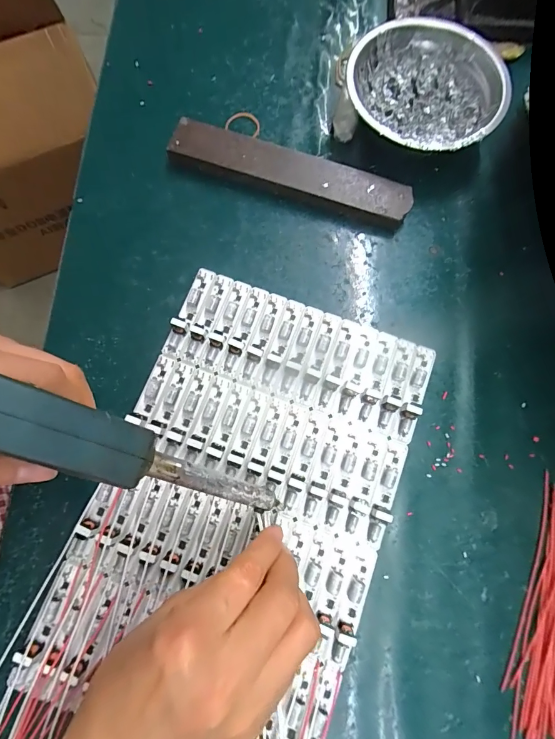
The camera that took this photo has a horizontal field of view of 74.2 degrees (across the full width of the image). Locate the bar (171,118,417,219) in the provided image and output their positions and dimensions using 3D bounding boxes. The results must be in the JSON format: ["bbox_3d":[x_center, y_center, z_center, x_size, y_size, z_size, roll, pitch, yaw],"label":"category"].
[{"bbox_3d":[0.012,-0.164,0.304,0.200,0.022,0.035,17,77,3],"label":"bar"}]

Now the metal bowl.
[{"bbox_3d":[0.132,-0.234,0.313,0.126,0.040,0.126,0,77,-1],"label":"metal bowl"}]

